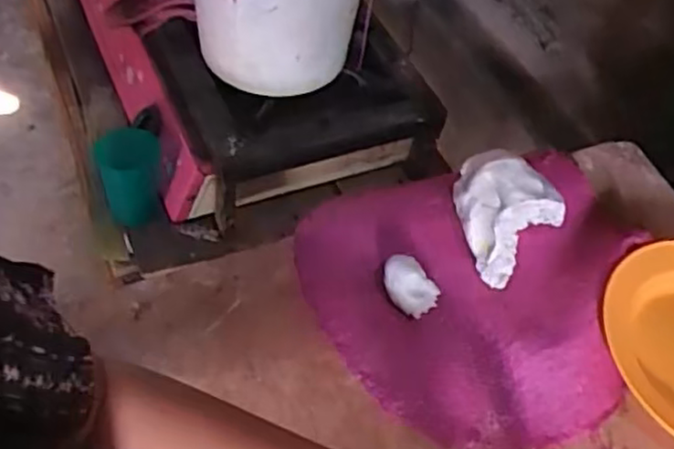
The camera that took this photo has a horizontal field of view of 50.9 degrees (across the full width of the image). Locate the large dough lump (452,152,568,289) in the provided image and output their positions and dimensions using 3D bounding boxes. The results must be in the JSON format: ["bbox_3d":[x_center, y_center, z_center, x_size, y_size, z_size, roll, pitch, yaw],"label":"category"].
[{"bbox_3d":[0.158,-0.016,0.685,0.089,0.073,0.110,-25,59,-23],"label":"large dough lump"}]

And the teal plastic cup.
[{"bbox_3d":[-0.260,-0.060,0.903,0.072,0.104,0.068,3,52,-4],"label":"teal plastic cup"}]

